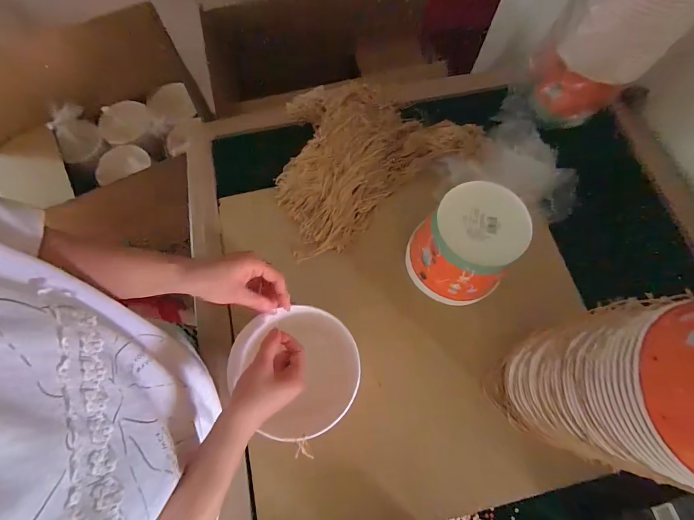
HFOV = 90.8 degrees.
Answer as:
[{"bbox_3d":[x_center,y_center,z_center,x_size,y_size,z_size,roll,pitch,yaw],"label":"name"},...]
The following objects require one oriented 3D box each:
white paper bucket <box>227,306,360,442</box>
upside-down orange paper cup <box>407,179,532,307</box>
[{"bbox_3d":[-0.065,0.161,0.483,0.165,0.111,0.165,0,72,-1],"label":"white paper bucket"},{"bbox_3d":[0.177,-0.022,0.531,0.137,0.145,0.140,0,72,-1],"label":"upside-down orange paper cup"}]

